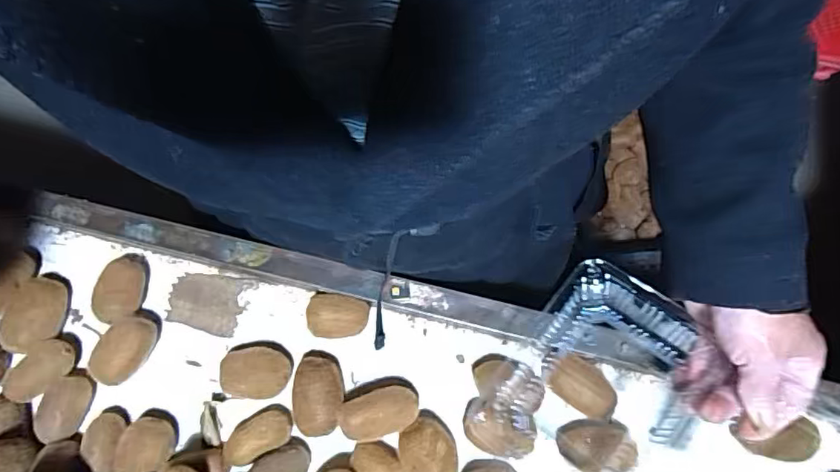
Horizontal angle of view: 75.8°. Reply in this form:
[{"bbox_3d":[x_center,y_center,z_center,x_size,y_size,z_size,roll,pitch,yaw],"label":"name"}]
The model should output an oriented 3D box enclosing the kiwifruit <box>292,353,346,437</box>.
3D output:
[{"bbox_3d":[-0.093,0.144,0.499,0.043,0.033,0.074,-1,70,0],"label":"kiwifruit"}]

